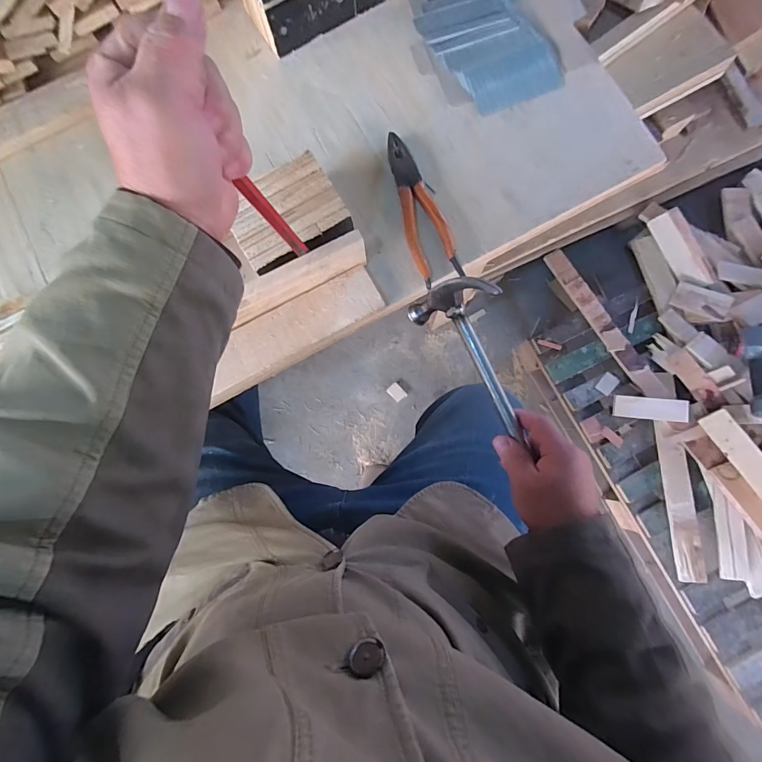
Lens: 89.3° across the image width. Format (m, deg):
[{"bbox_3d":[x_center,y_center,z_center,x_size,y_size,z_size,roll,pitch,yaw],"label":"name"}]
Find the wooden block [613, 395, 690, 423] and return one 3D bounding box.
[{"bbox_3d":[0.636,0.066,0.912,0.149,0.012,0.053,4,97,25],"label":"wooden block"}]

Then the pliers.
[{"bbox_3d":[0.044,-0.211,0.468,0.052,0.019,0.196,-19,81,-2],"label":"pliers"}]

